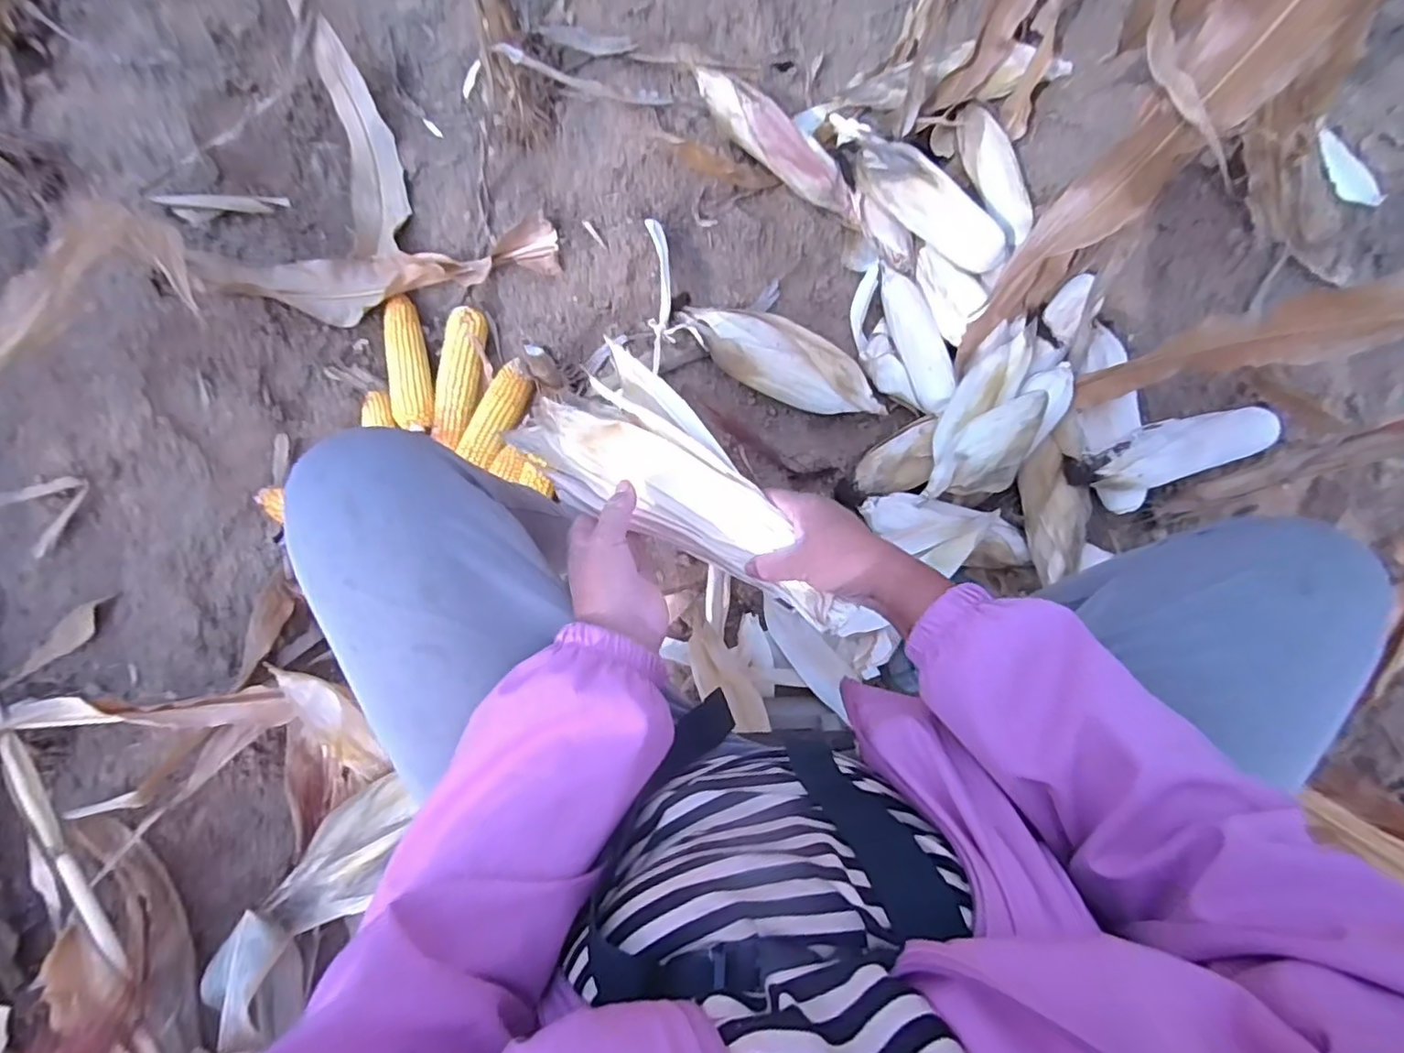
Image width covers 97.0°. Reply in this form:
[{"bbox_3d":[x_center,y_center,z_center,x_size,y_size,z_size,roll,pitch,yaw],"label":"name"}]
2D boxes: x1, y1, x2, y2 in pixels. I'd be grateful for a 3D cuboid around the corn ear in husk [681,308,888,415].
[{"bbox_3d":[0.109,-0.222,0.835,0.297,0.078,0.089,24,81,5],"label":"corn ear in husk"}]

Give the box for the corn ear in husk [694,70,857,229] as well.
[{"bbox_3d":[0.120,-0.552,0.909,0.308,0.057,0.060,30,77,-20],"label":"corn ear in husk"}]

